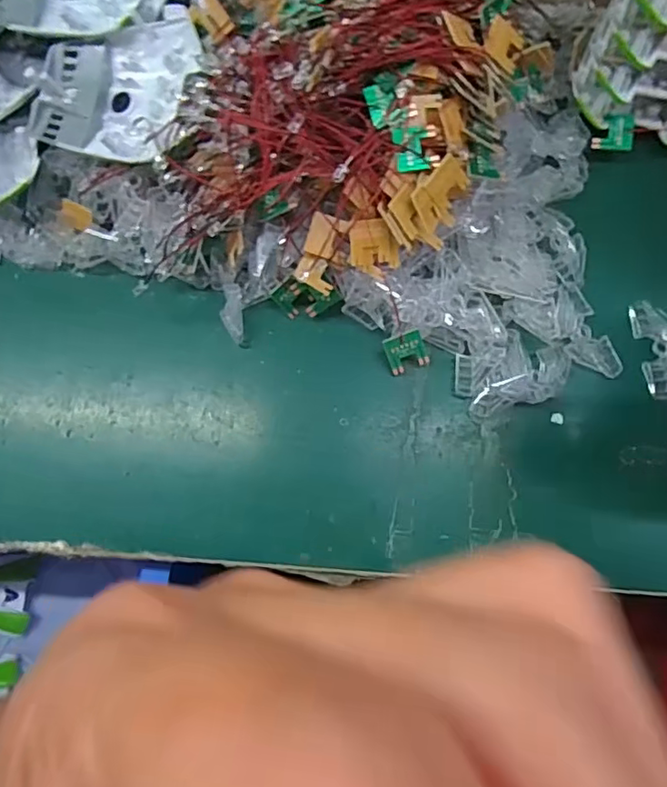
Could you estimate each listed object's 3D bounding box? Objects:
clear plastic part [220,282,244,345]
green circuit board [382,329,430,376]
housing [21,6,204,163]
[{"bbox_3d":[-0.066,-0.052,0.367,0.015,0.007,0.037,-2,105,1],"label":"clear plastic part"},{"bbox_3d":[0.047,-0.027,0.363,0.025,0.004,0.026,-19,116,6],"label":"green circuit board"},{"bbox_3d":[-0.134,-0.197,0.359,0.117,0.033,0.098,18,79,3],"label":"housing"}]

